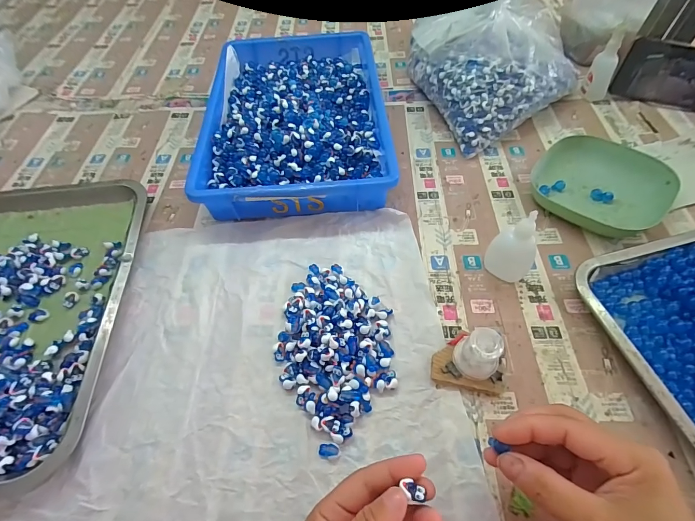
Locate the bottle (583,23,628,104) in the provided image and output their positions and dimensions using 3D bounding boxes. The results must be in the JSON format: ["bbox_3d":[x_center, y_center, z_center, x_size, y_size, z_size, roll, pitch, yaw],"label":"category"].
[{"bbox_3d":[0.386,-0.289,0.526,0.037,0.101,0.025,30,62,20],"label":"bottle"}]

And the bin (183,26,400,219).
[{"bbox_3d":[-0.074,-0.220,0.524,0.245,0.062,0.383,-4,56,-1],"label":"bin"}]

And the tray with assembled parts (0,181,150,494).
[{"bbox_3d":[-0.379,0.051,0.374,0.272,0.025,0.344,-7,56,-2],"label":"tray with assembled parts"}]

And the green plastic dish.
[{"bbox_3d":[0.315,-0.099,0.443,0.146,0.031,0.134,31,63,20],"label":"green plastic dish"}]

